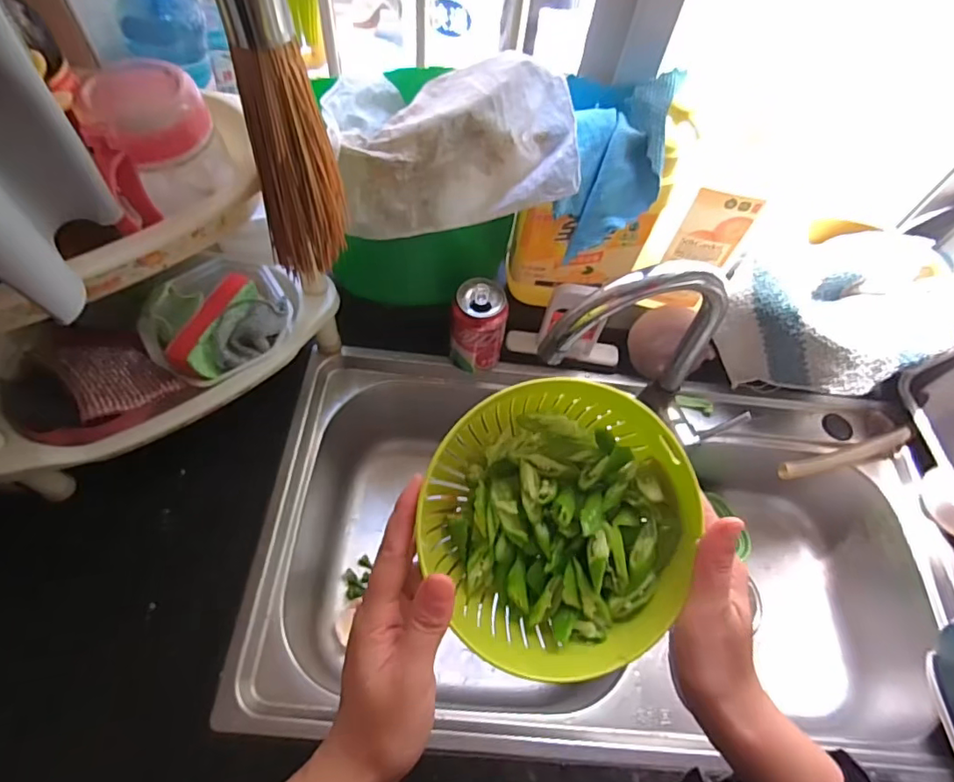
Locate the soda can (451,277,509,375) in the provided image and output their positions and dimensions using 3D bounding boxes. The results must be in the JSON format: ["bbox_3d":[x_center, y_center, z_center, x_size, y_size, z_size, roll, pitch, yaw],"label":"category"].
[{"bbox_3d":[0.003,-0.073,0.631,0.060,0.103,0.060,2,59,-3],"label":"soda can"}]

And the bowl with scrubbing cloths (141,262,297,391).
[{"bbox_3d":[-0.266,-0.085,0.559,0.136,0.052,0.147,2,59,-3],"label":"bowl with scrubbing cloths"}]

